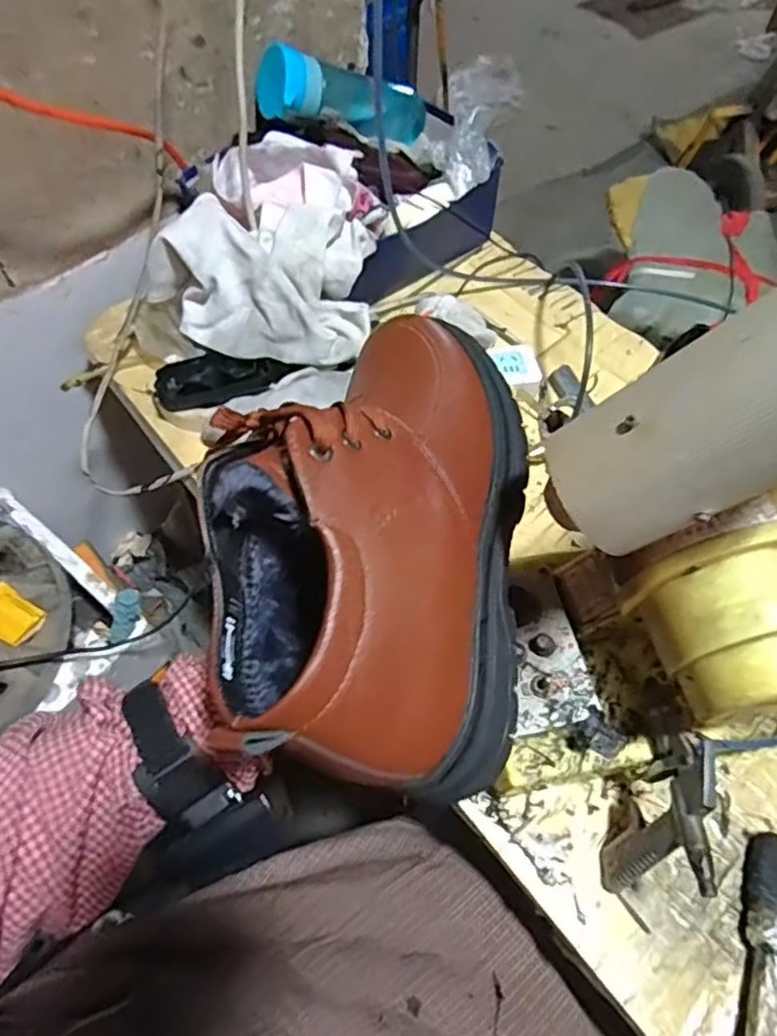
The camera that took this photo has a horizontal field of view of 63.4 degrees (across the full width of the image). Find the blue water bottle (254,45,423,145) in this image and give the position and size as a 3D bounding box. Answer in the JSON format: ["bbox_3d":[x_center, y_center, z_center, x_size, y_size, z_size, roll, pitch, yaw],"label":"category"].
[{"bbox_3d":[-0.045,-0.480,0.728,0.199,0.066,0.084,-19,59,-40],"label":"blue water bottle"}]

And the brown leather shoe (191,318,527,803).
[{"bbox_3d":[-0.013,-0.005,0.321,0.163,0.102,0.256,31,58,-34],"label":"brown leather shoe"}]

